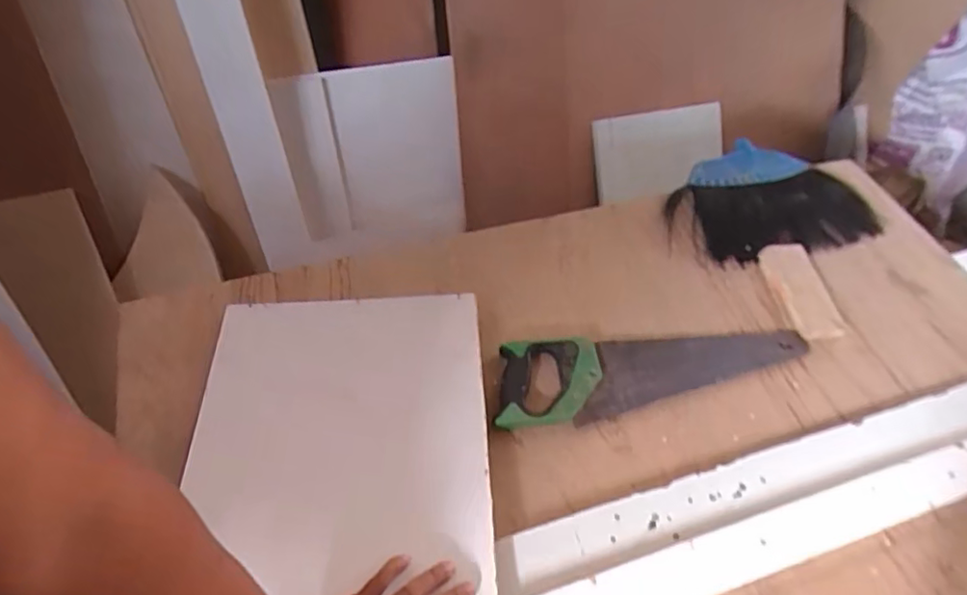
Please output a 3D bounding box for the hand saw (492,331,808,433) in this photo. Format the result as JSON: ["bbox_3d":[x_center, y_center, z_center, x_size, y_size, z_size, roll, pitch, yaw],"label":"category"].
[{"bbox_3d":[0.225,0.100,0.767,0.417,0.021,0.114,-2,54,-6],"label":"hand saw"}]

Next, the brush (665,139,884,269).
[{"bbox_3d":[0.450,-0.164,0.980,0.332,0.035,0.226,-11,55,-12],"label":"brush"}]

